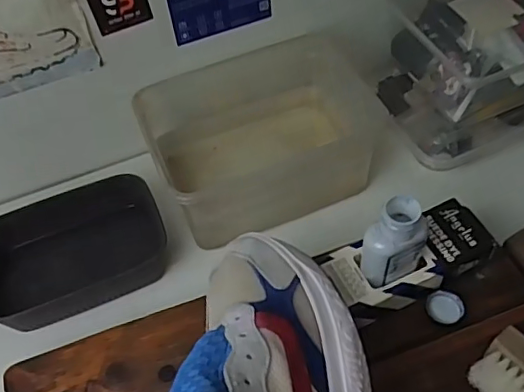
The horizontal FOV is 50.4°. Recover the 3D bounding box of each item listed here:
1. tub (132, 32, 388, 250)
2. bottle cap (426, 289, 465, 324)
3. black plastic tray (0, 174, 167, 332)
[{"bbox_3d":[0.003,-0.065,0.565,0.218,0.098,0.165,-21,54,-12],"label":"tub"},{"bbox_3d":[0.143,0.087,0.435,0.027,0.011,0.022,16,55,15],"label":"bottle cap"},{"bbox_3d":[-0.179,0.059,0.526,0.172,0.075,0.097,-23,55,-14],"label":"black plastic tray"}]

